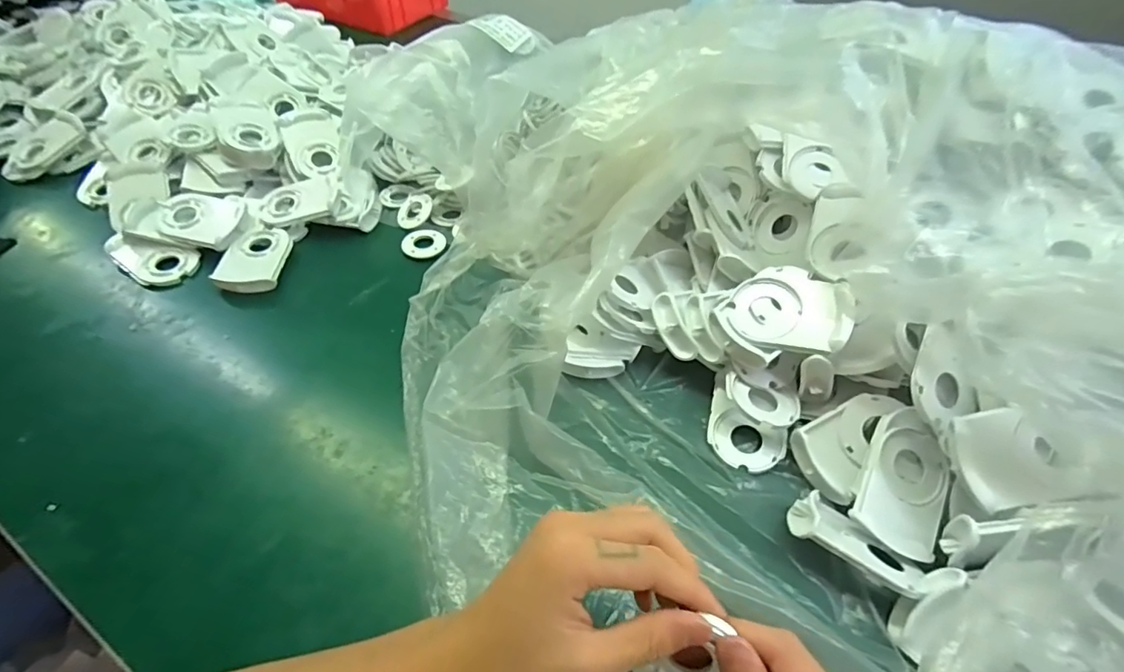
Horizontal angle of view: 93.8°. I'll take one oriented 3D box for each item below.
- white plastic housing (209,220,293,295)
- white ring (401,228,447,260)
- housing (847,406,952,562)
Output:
[{"bbox_3d":[-0.298,-0.077,0.514,0.056,0.024,0.087,1,49,-2],"label":"white plastic housing"},{"bbox_3d":[-0.143,-0.098,0.549,0.043,0.008,0.047,1,49,-1],"label":"white ring"},{"bbox_3d":[0.231,0.097,0.360,0.056,0.022,0.095,32,68,5],"label":"housing"}]

